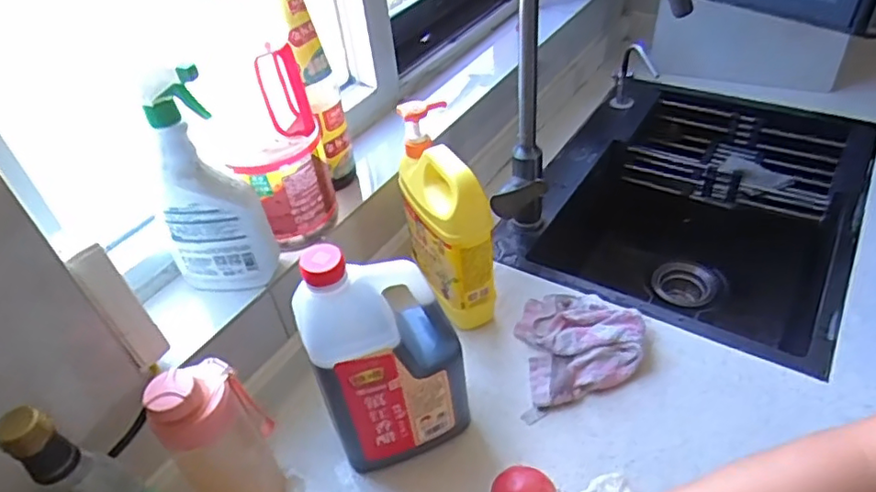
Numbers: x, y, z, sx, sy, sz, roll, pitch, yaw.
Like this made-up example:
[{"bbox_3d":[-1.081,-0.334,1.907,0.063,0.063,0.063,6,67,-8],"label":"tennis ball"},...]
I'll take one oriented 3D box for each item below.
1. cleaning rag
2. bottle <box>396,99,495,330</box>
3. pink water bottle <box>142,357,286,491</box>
[{"bbox_3d":[0.165,0.120,0.702,0.140,0.035,0.175,4,44,11],"label":"cleaning rag"},{"bbox_3d":[0.009,-0.026,0.728,0.072,0.248,0.150,-18,44,-12],"label":"bottle"},{"bbox_3d":[-0.195,0.182,0.554,0.086,0.194,0.063,-36,50,-28],"label":"pink water bottle"}]

